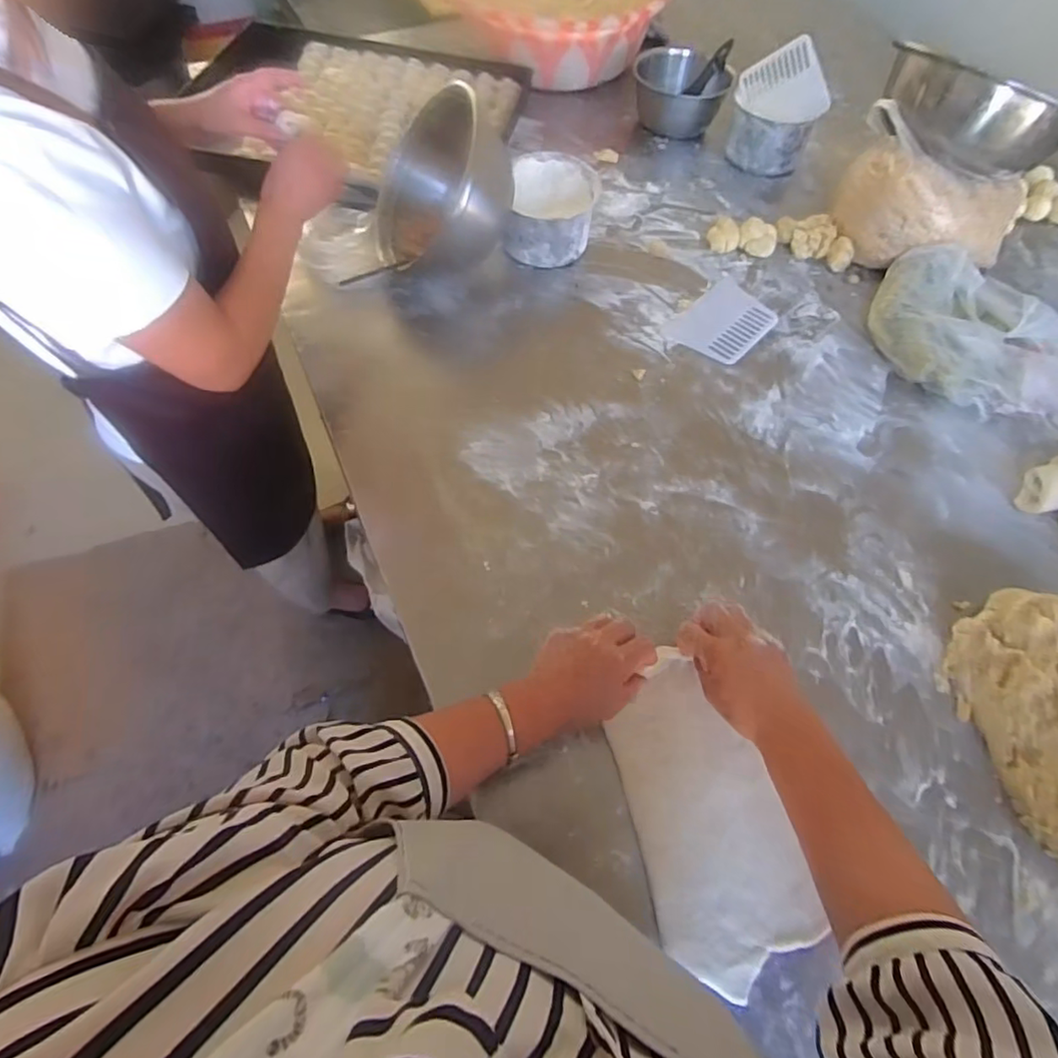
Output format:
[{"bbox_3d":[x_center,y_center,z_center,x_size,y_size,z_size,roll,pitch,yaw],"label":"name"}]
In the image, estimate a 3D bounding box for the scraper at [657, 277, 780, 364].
[{"bbox_3d":[0.282,-0.298,0.870,0.159,0.008,0.112,-41,70,-19],"label":"scraper"}]

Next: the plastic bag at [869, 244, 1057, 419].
[{"bbox_3d":[0.621,-0.264,0.821,0.207,0.061,0.311,-40,70,-18],"label":"plastic bag"}]

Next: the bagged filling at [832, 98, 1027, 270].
[{"bbox_3d":[0.585,-0.483,0.876,0.260,0.143,0.130,33,67,15],"label":"bagged filling"}]

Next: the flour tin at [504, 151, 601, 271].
[{"bbox_3d":[0.036,-0.478,0.904,0.124,0.096,0.153,5,63,2],"label":"flour tin"}]

